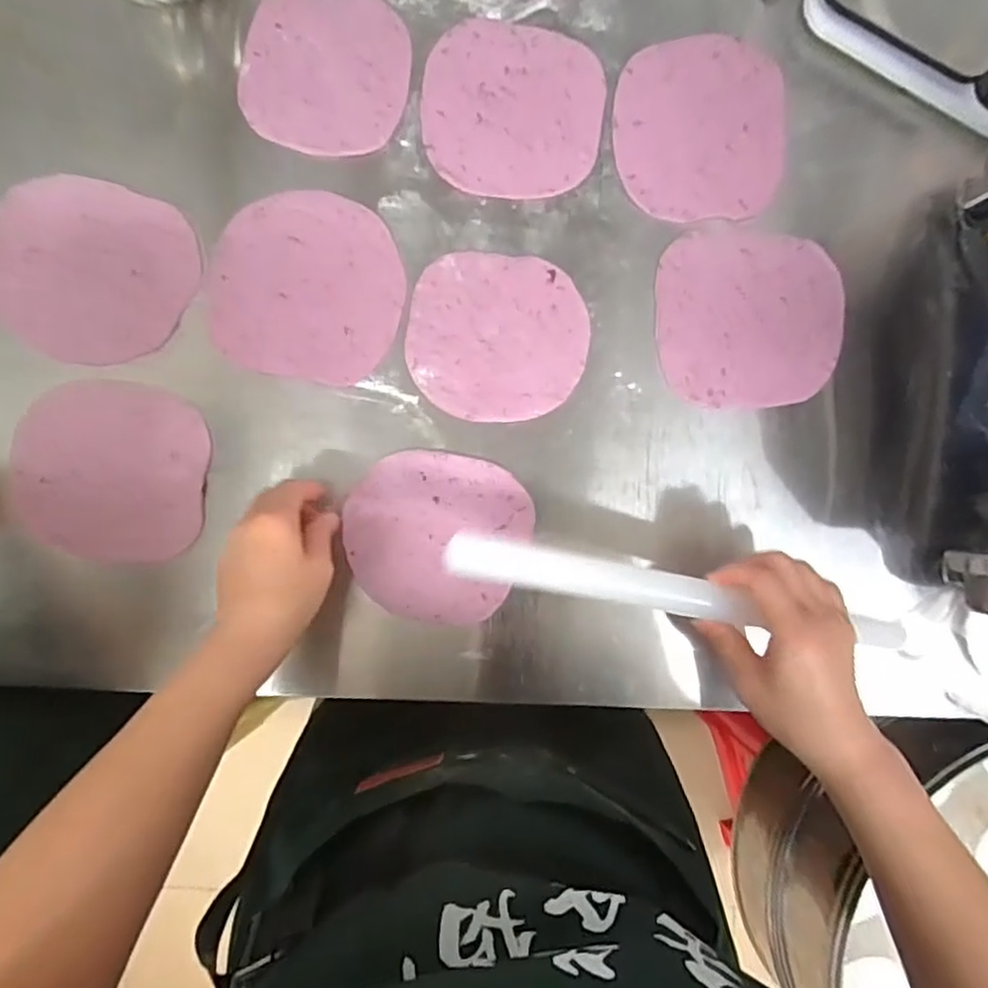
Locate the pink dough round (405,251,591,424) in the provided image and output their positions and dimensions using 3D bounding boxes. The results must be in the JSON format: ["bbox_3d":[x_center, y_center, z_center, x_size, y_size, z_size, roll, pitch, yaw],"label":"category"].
[{"bbox_3d":[0.003,-0.121,0.494,0.135,0.007,0.125,0,92,0],"label":"pink dough round"}]

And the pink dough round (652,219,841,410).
[{"bbox_3d":[0.199,-0.138,0.496,0.140,0.007,0.138,0,92,0],"label":"pink dough round"}]

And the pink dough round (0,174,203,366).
[{"bbox_3d":[-0.315,-0.173,0.493,0.156,0.004,0.137,22,91,-1],"label":"pink dough round"}]

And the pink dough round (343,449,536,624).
[{"bbox_3d":[-0.043,0.034,0.493,0.137,0.009,0.127,0,92,0],"label":"pink dough round"}]

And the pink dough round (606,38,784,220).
[{"bbox_3d":[0.160,-0.284,0.495,0.129,0.004,0.138,0,92,0],"label":"pink dough round"}]

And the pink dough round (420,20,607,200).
[{"bbox_3d":[0.015,-0.299,0.495,0.138,0.006,0.128,0,92,0],"label":"pink dough round"}]

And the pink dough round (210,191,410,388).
[{"bbox_3d":[-0.143,-0.161,0.493,0.144,0.005,0.140,0,92,0],"label":"pink dough round"}]

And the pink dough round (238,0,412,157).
[{"bbox_3d":[-0.129,-0.328,0.493,0.123,0.005,0.128,0,92,0],"label":"pink dough round"}]

